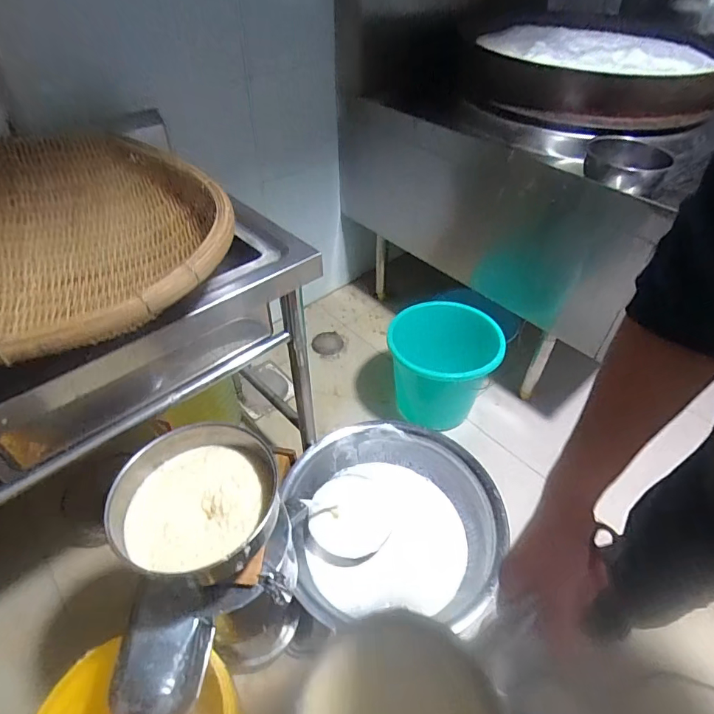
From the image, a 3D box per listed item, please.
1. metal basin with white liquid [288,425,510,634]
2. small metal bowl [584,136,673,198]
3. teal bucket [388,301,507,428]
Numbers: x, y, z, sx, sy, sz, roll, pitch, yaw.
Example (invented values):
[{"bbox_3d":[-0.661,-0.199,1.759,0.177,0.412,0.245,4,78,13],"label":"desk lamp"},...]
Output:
[{"bbox_3d":[0.086,0.435,1.237,0.535,0.192,0.488,1,46,-1],"label":"metal basin with white liquid"},{"bbox_3d":[0.626,-0.460,1.070,0.169,0.068,0.191,24,50,21],"label":"small metal bowl"},{"bbox_3d":[0.258,0.028,1.476,0.316,0.297,0.296,1,46,-1],"label":"teal bucket"}]

